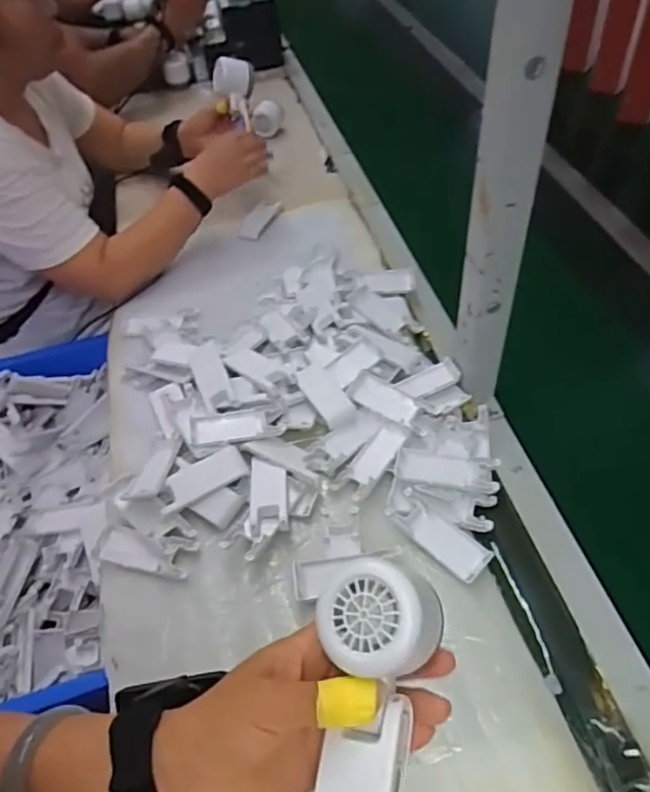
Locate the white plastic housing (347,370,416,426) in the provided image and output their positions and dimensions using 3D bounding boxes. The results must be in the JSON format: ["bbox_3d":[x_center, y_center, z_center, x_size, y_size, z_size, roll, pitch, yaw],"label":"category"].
[{"bbox_3d":[0.069,0.002,0.688,0.080,0.011,0.041,26,56,24],"label":"white plastic housing"}]

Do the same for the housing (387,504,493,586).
[{"bbox_3d":[0.113,0.140,0.586,0.040,0.011,0.097,-38,56,-25],"label":"housing"}]

